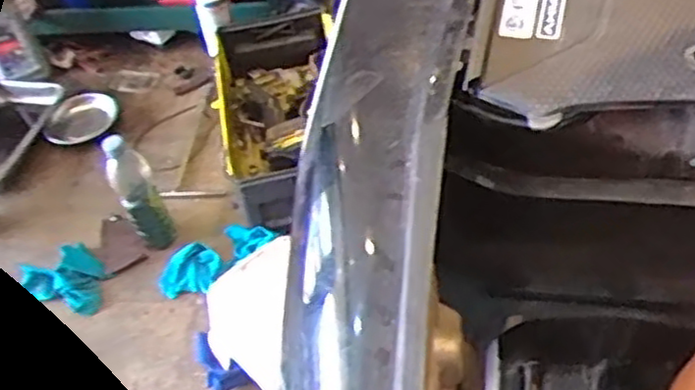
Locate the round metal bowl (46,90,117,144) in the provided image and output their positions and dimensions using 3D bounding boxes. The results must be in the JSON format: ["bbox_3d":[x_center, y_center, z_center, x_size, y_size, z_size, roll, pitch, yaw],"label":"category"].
[{"bbox_3d":[-0.611,-0.184,1.642,0.157,0.033,0.164,-4,48,4],"label":"round metal bowl"}]

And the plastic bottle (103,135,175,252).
[{"bbox_3d":[-0.366,-0.006,1.252,0.068,0.235,0.060,-25,50,-14],"label":"plastic bottle"}]

